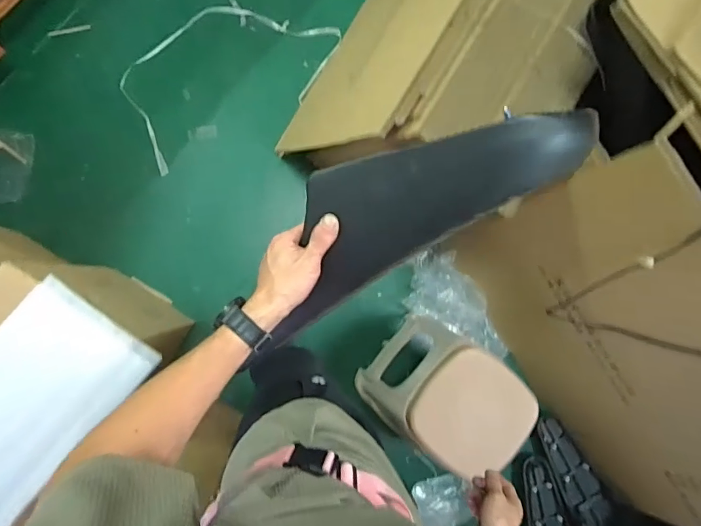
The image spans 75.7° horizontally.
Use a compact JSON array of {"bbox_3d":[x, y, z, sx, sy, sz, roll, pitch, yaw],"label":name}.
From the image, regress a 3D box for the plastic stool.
[{"bbox_3d":[0.247,0.366,1.261,0.306,0.426,0.285,43,83,-2],"label":"plastic stool"}]

